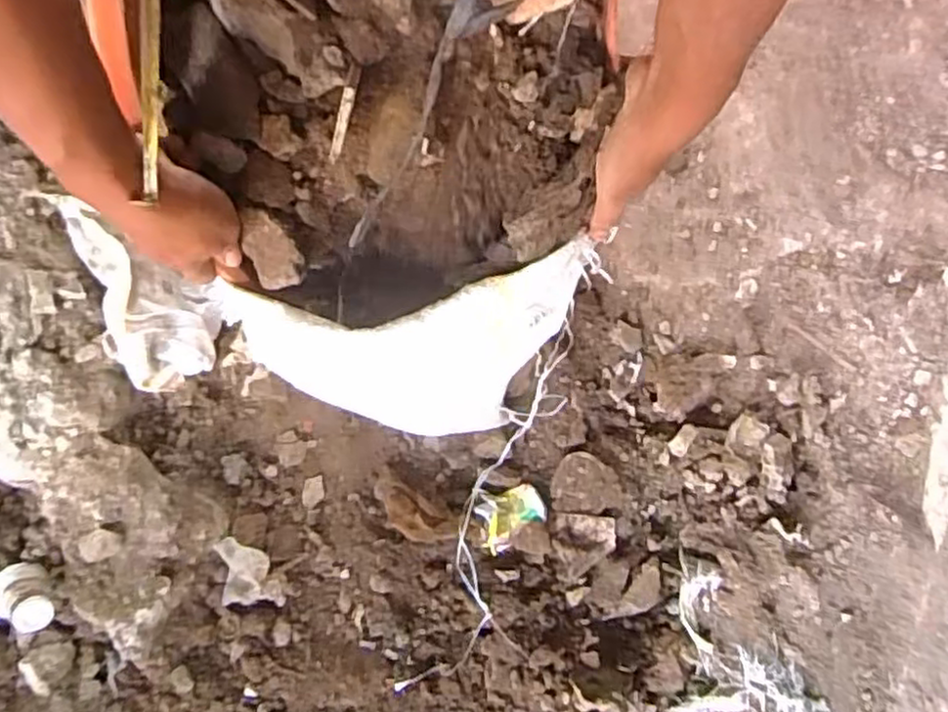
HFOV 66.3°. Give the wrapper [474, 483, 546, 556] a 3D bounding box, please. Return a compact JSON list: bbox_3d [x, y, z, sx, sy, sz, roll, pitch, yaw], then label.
[{"bbox_3d":[0.051,0.216,0.982,0.089,0.018,0.078,-16,77,-5],"label":"wrapper"}]

